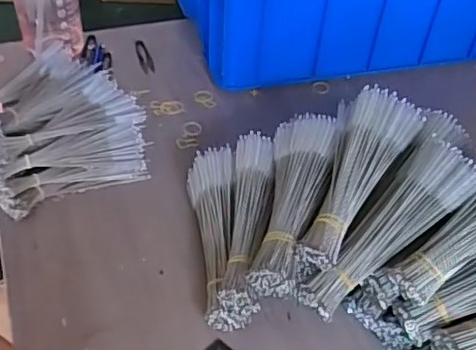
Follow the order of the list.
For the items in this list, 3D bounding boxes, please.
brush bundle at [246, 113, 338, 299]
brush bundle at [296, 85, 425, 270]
[{"bbox_3d":[0.068,0.027,0.688,0.075,0.081,0.246,10,45,4],"label":"brush bundle"},{"bbox_3d":[0.134,0.001,0.675,0.100,0.047,0.242,22,64,16],"label":"brush bundle"}]

